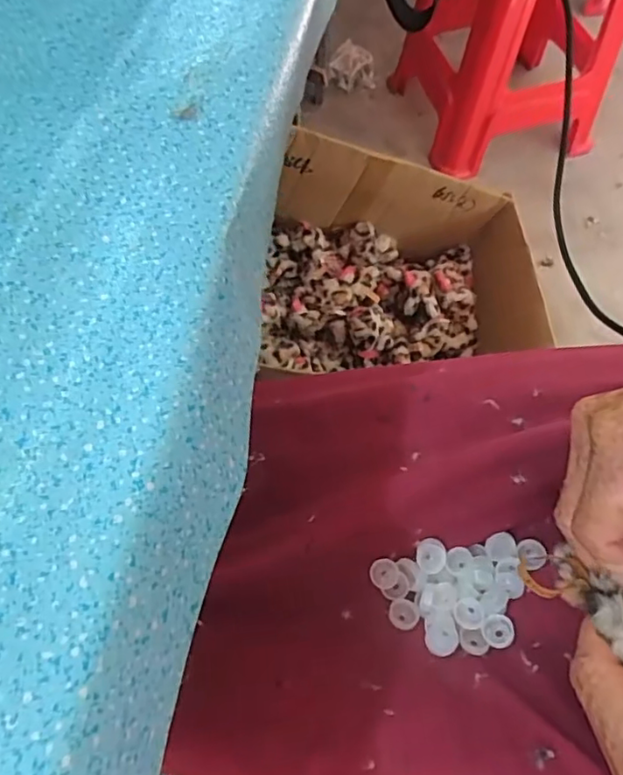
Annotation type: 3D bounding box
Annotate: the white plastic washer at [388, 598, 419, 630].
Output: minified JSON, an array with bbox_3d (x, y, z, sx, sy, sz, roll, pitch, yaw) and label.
[{"bbox_3d":[0.052,0.129,0.324,0.017,0.006,0.016,1,62,-1],"label":"white plastic washer"}]

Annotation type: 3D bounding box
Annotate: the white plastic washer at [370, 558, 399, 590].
[{"bbox_3d":[0.043,0.108,0.332,0.017,0.004,0.016,-6,63,-5],"label":"white plastic washer"}]

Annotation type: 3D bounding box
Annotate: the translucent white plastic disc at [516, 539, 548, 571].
[{"bbox_3d":[0.127,0.096,0.328,0.015,0.004,0.017,-15,70,19],"label":"translucent white plastic disc"}]

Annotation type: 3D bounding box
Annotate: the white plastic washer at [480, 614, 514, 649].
[{"bbox_3d":[0.101,0.132,0.308,0.015,0.008,0.017,0,62,-2],"label":"white plastic washer"}]

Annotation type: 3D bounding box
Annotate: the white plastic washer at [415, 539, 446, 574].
[{"bbox_3d":[0.070,0.098,0.331,0.017,0.005,0.019,5,62,1],"label":"white plastic washer"}]

